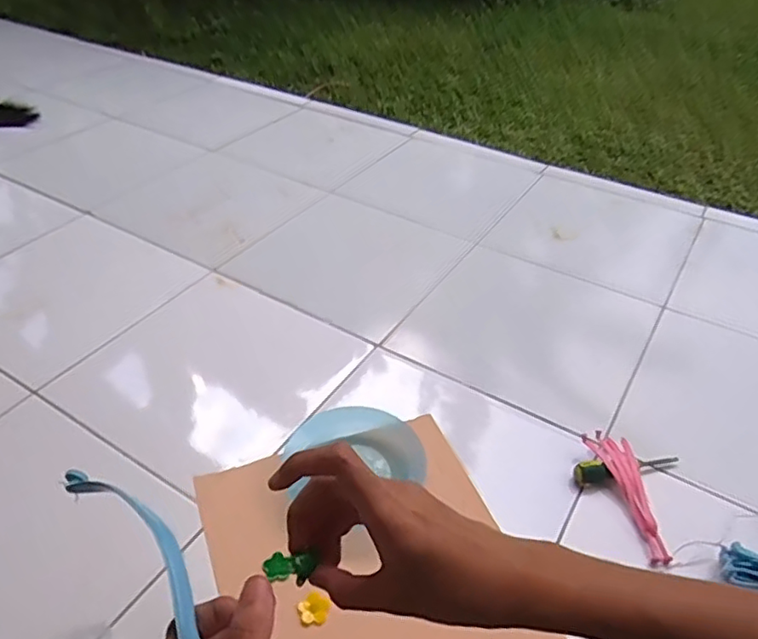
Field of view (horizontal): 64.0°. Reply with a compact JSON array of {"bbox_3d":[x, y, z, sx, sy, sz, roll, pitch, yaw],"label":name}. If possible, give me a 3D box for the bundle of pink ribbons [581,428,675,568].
[{"bbox_3d":[0.348,0.236,0.836,0.055,0.034,0.195,-5,41,-7],"label":"bundle of pink ribbons"}]

